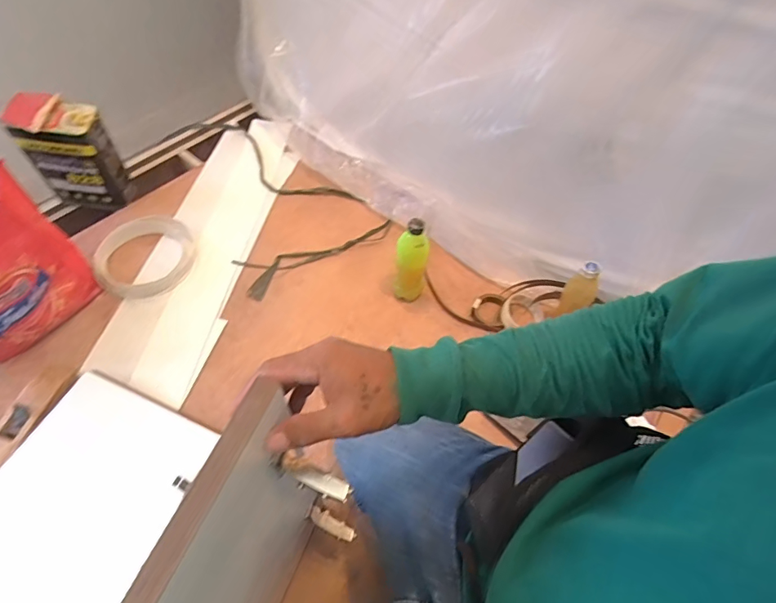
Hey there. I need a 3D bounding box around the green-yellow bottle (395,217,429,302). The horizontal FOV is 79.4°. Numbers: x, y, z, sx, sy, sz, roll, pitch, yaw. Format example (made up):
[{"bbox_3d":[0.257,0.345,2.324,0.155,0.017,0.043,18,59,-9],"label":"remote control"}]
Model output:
[{"bbox_3d":[0.047,-0.085,0.923,0.060,0.206,0.061,9,56,4],"label":"green-yellow bottle"}]

